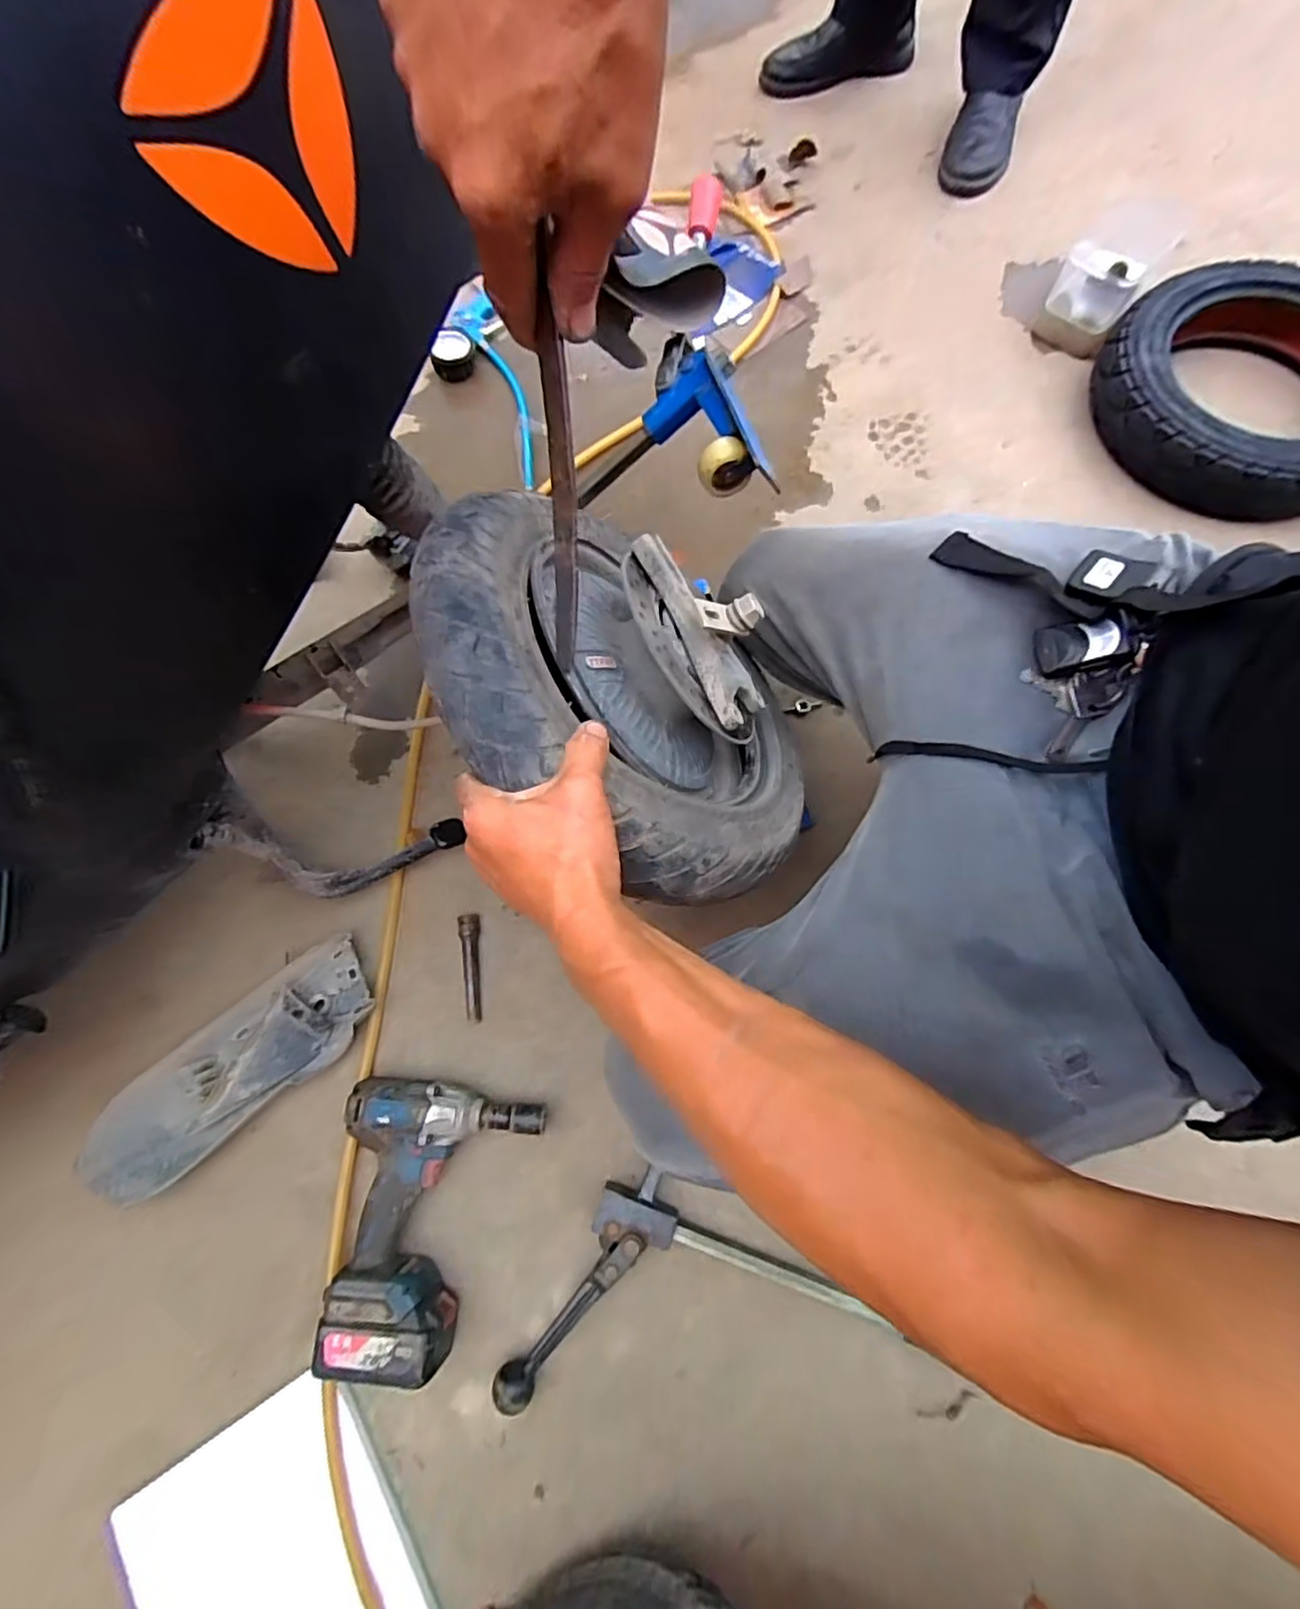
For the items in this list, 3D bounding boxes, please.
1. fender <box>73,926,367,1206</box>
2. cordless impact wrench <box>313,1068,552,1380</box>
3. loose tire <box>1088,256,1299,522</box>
[{"bbox_3d":[-0.456,0.290,0.700,0.332,0.042,0.124,-38,75,-8],"label":"fender"},{"bbox_3d":[-0.233,0.409,0.625,0.183,0.070,0.238,12,75,7],"label":"cordless impact wrench"},{"bbox_3d":[0.797,-0.560,0.844,0.355,0.087,0.336,-1,73,3],"label":"loose tire"}]

